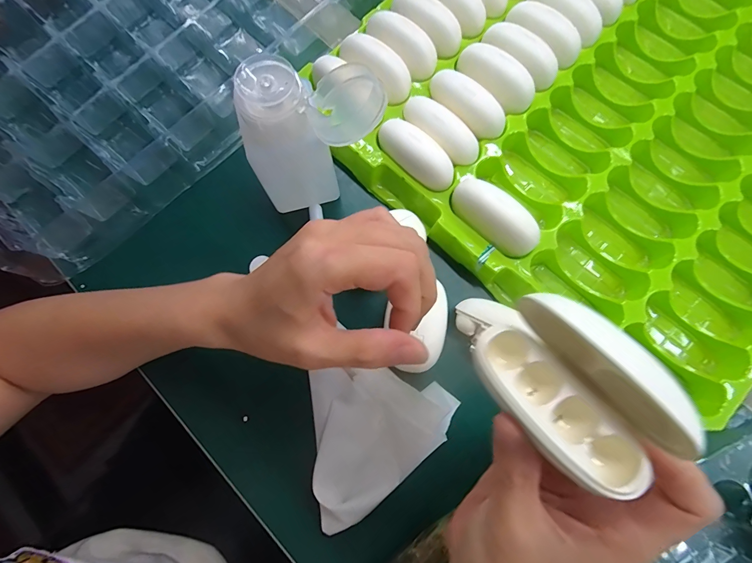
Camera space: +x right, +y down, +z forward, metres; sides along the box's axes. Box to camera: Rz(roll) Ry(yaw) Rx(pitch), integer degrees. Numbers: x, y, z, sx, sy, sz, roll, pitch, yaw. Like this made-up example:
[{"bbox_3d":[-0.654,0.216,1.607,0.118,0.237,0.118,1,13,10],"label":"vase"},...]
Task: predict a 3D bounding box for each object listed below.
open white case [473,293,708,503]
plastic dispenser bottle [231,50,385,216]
[{"bbox_3d":[0.074,0.039,0.132,0.048,0.035,0.065,-40,71,11],"label":"open white case"},{"bbox_3d":[-0.039,-0.089,0.225,0.083,0.101,0.049,0,77,-1],"label":"plastic dispenser bottle"}]

